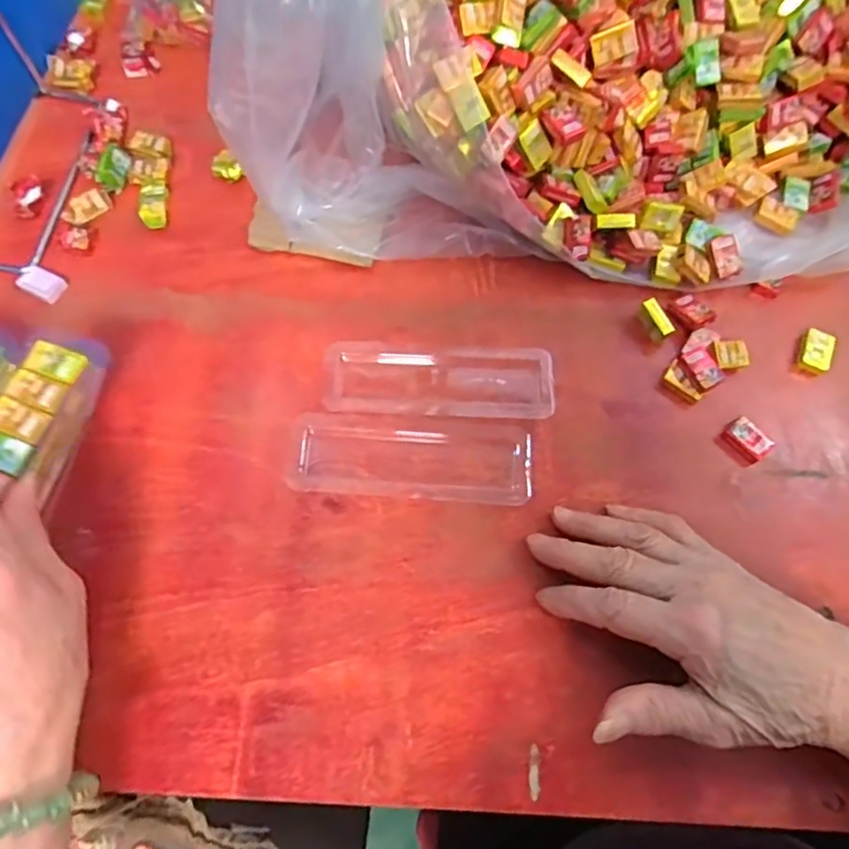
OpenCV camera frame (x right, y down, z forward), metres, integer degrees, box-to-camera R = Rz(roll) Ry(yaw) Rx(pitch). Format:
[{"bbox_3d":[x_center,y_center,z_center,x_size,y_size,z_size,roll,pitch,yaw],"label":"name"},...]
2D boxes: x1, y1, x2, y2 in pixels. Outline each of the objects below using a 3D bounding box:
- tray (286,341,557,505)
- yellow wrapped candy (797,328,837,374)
[{"bbox_3d":[0.000,-0.004,0.358,0.148,0.008,0.095,4,71,-1],"label":"tray"},{"bbox_3d":[0.245,-0.045,0.374,0.017,0.008,0.026,19,71,5],"label":"yellow wrapped candy"}]

